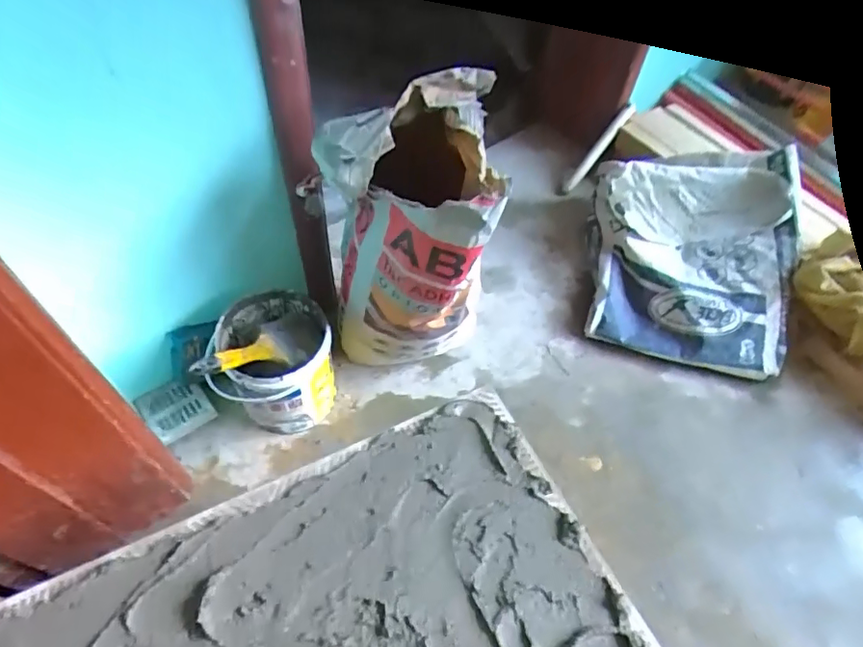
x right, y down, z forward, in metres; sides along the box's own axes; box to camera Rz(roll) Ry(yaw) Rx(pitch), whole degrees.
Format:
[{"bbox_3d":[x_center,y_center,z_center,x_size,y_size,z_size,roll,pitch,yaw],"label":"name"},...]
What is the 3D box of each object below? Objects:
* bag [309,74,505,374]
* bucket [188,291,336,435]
[{"bbox_3d":[-0.036,-0.095,0.870,0.248,0.520,0.208,-5,55,-6],"label":"bag"},{"bbox_3d":[-0.268,0.070,0.990,0.190,0.227,0.197,1,54,-2],"label":"bucket"}]

